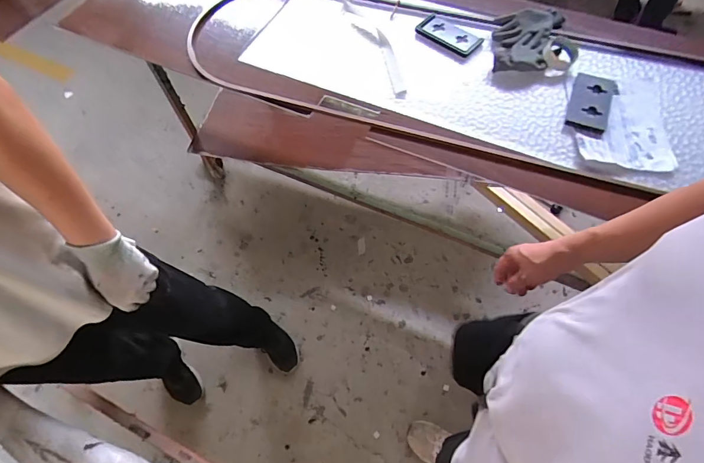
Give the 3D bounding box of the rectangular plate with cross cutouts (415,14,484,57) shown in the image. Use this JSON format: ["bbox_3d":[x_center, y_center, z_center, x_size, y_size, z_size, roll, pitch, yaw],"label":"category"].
[{"bbox_3d":[0.271,-0.549,1.101,0.167,0.017,0.092,38,71,20],"label":"rectangular plate with cross cutouts"}]

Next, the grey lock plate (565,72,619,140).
[{"bbox_3d":[0.584,-0.314,0.966,0.097,0.010,0.201,24,67,14],"label":"grey lock plate"}]

